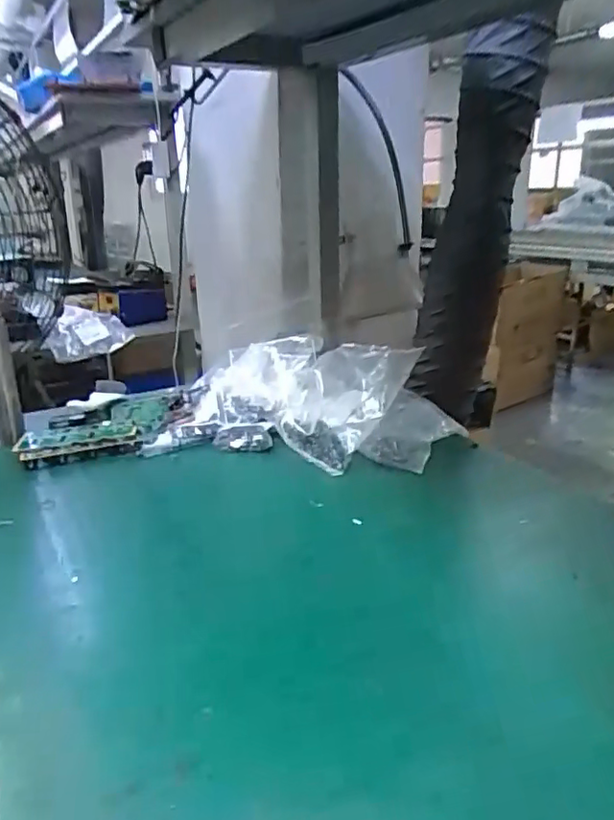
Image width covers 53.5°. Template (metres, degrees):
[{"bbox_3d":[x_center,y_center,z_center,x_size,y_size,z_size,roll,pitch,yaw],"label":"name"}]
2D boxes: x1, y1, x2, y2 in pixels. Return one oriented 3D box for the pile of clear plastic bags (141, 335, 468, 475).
[{"bbox_3d":[0.001,-0.025,0.849,0.396,0.104,0.266,4,22,17],"label":"pile of clear plastic bags"}]

